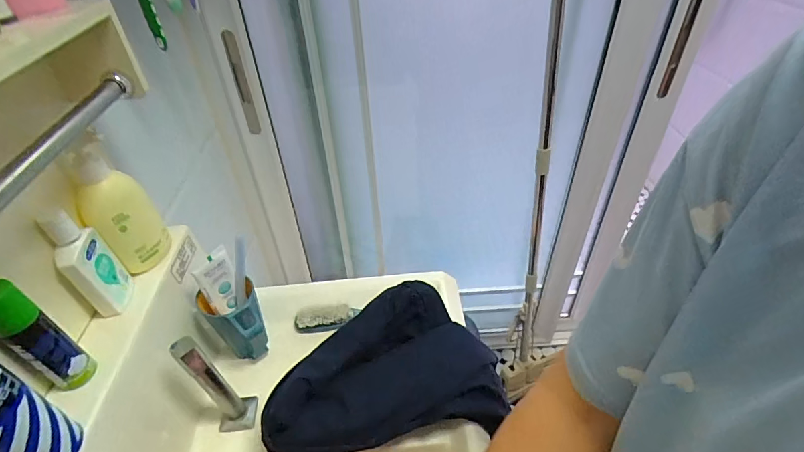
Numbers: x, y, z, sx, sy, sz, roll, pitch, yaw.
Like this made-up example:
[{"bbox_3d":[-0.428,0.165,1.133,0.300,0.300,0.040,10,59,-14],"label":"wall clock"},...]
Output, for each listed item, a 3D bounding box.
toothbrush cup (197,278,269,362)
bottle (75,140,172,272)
[{"bbox_3d":[-0.222,0.143,0.581,0.071,0.111,0.071,-2,40,1],"label":"toothbrush cup"},{"bbox_3d":[-0.321,-0.016,0.482,0.067,0.143,0.035,-33,48,-31],"label":"bottle"}]

